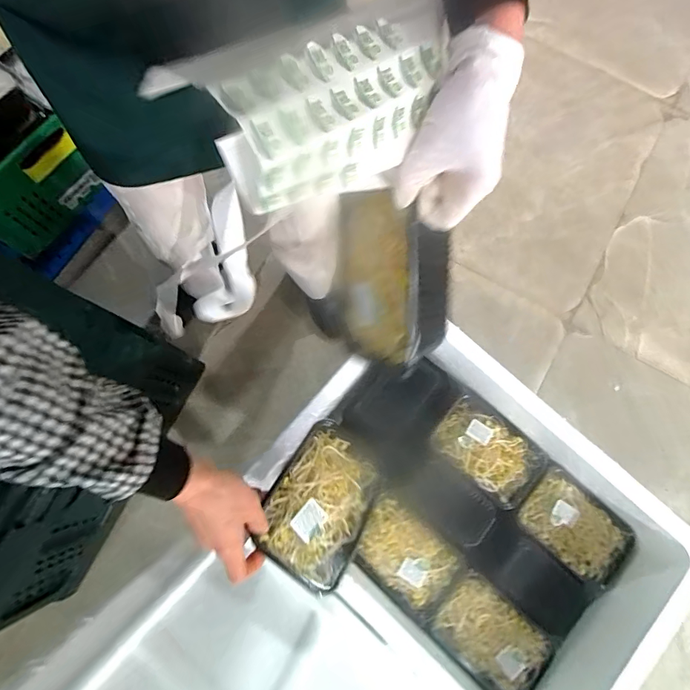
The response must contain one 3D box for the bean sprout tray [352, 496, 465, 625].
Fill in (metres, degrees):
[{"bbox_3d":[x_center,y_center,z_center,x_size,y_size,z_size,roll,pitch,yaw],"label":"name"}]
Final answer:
[{"bbox_3d":[0.101,0.343,0.696,0.176,0.042,0.116,42,80,8],"label":"bean sprout tray"}]

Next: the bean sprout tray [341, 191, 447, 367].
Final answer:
[{"bbox_3d":[0.042,-0.064,0.417,0.063,0.111,0.157,-12,102,-39],"label":"bean sprout tray"}]

